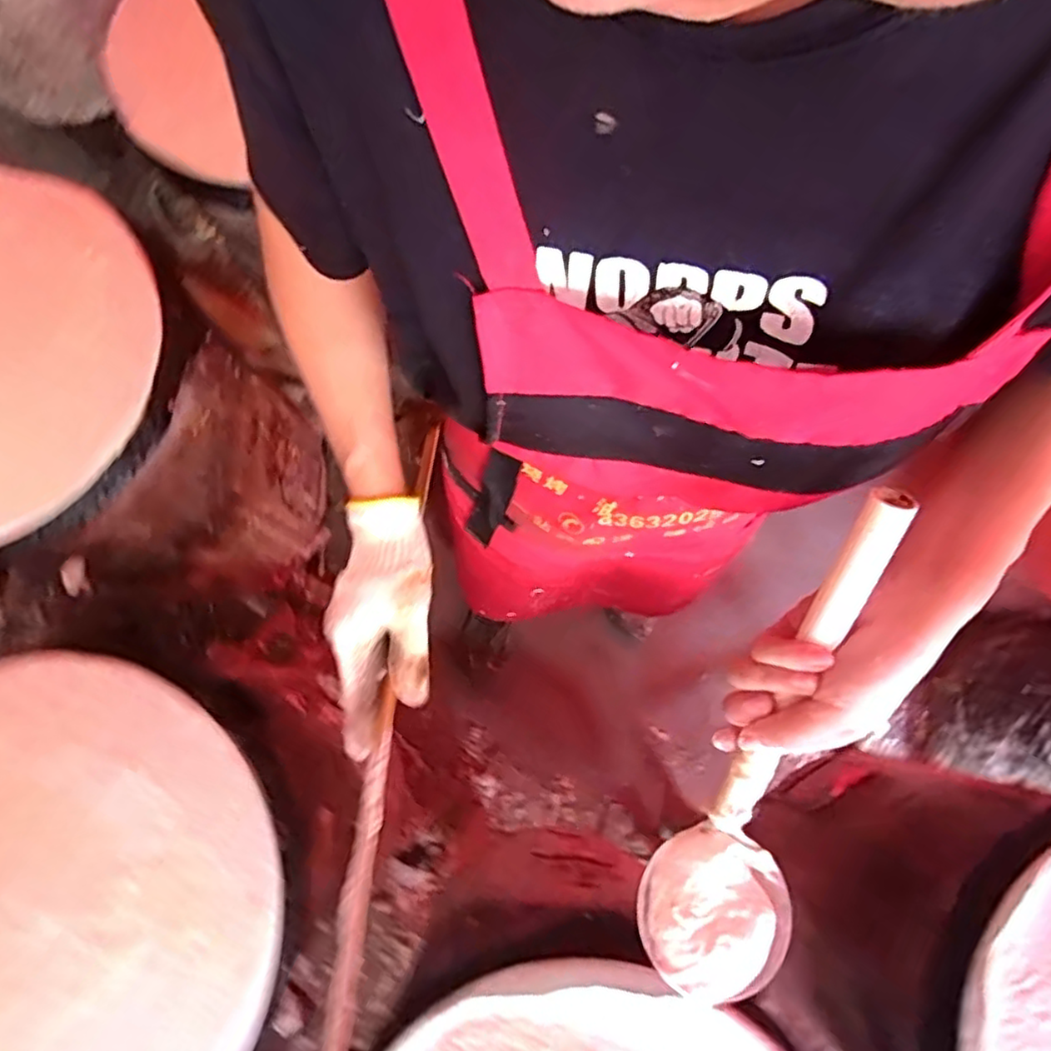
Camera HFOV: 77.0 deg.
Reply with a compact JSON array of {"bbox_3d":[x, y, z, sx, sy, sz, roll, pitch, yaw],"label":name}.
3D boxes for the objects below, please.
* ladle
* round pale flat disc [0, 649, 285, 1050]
[{"bbox_3d":[0.141,0.132,0.362,0.089,0.056,0.321,14,114,4],"label":"ladle"},{"bbox_3d":[-0.364,0.282,0.483,0.364,0.022,0.340,0,76,1],"label":"round pale flat disc"}]

